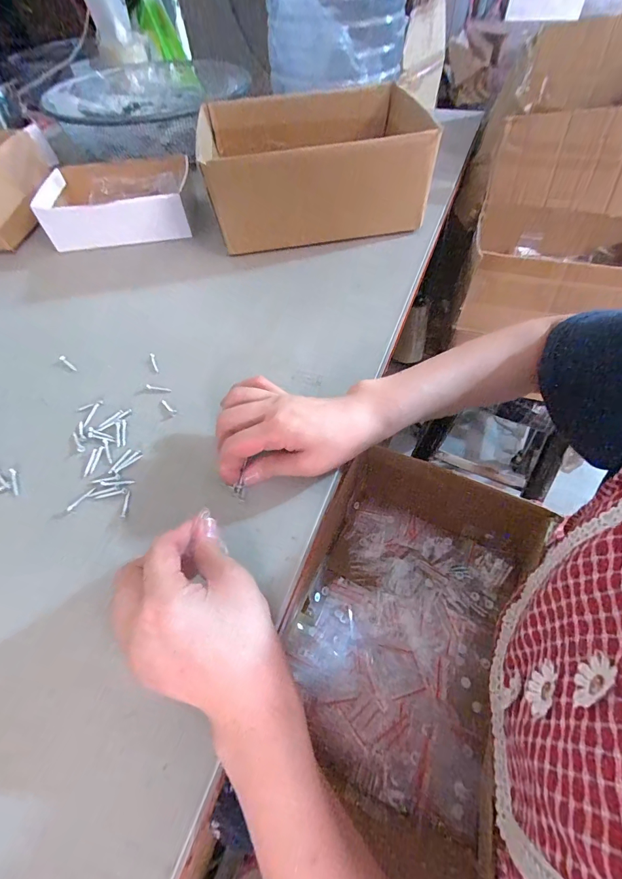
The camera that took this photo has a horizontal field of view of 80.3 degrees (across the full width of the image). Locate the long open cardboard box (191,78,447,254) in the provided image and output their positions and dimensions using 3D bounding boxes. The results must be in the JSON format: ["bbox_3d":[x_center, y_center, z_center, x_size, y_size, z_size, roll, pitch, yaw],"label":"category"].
[{"bbox_3d":[0.014,-0.446,0.598,0.341,0.128,0.267,-8,57,-4],"label":"long open cardboard box"}]

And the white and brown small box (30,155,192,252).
[{"bbox_3d":[-0.318,-0.398,0.617,0.226,0.059,0.167,-9,57,-5],"label":"white and brown small box"}]

